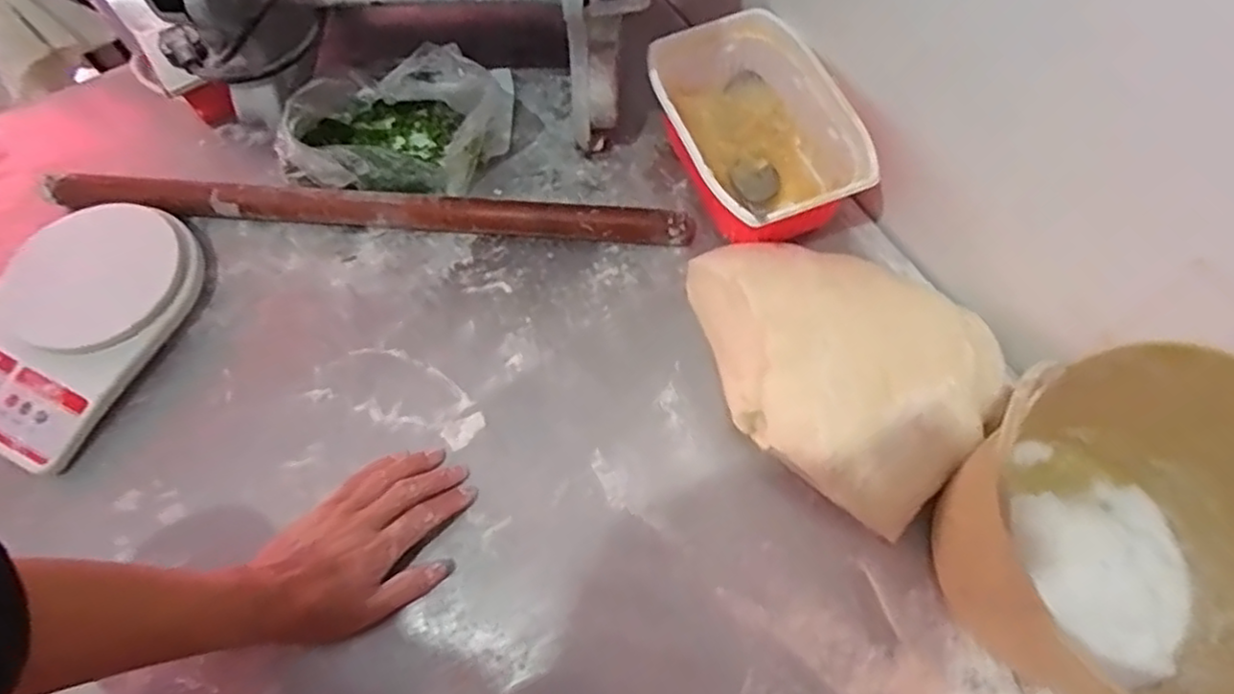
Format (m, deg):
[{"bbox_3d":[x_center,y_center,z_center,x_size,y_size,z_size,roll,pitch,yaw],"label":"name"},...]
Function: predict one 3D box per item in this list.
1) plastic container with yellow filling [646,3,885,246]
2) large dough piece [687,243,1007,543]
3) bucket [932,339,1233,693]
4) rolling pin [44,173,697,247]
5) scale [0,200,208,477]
[{"bbox_3d":[0.115,-0.179,0.600,0.138,0.087,0.204,-21,67,-8],"label":"plastic container with yellow filling"},{"bbox_3d":[0.153,0.001,0.523,0.241,0.079,0.180,35,71,15],"label":"large dough piece"},{"bbox_3d":[0.323,0.120,0.417,0.181,0.172,0.180,0,66,1],"label":"bucket"},{"bbox_3d":[-0.211,-0.119,0.607,0.546,0.033,0.026,4,66,3],"label":"rolling pin"},{"bbox_3d":[-0.445,-0.022,0.565,0.155,0.041,0.216,22,68,11],"label":"scale"}]

